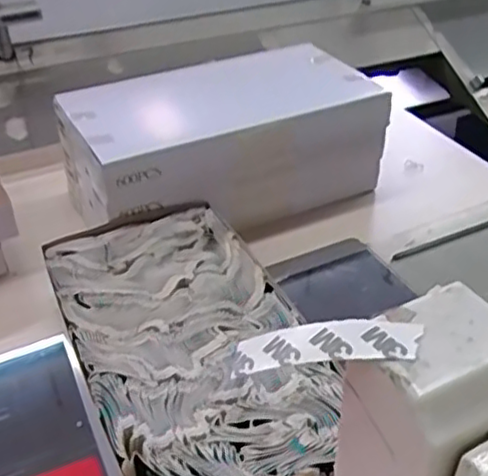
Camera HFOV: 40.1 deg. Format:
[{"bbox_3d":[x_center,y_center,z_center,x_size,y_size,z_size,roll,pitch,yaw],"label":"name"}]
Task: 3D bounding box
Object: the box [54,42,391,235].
[{"bbox_3d":[-0.015,-0.102,0.717,0.333,0.115,0.172,-19,41,-23],"label":"box"}]

